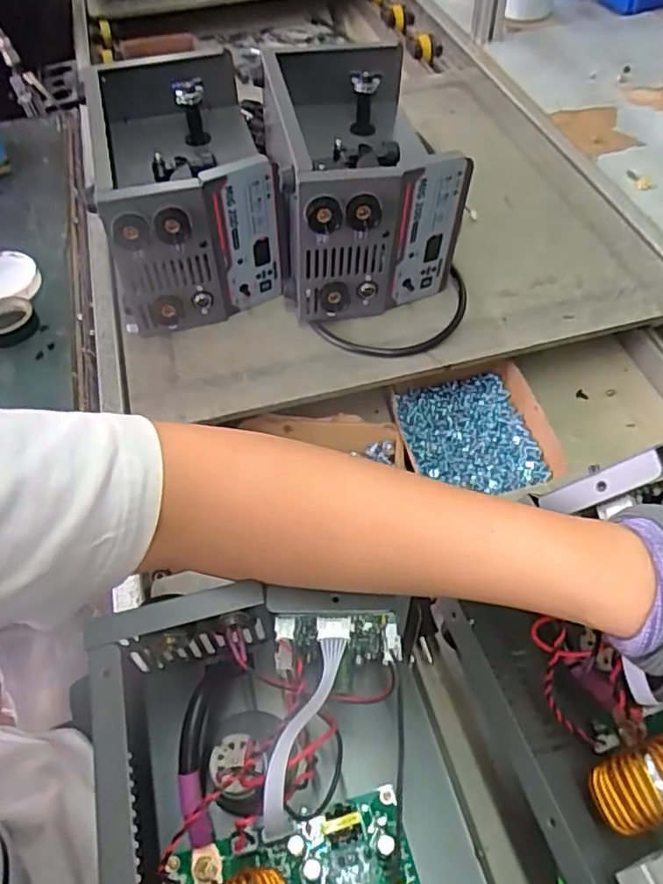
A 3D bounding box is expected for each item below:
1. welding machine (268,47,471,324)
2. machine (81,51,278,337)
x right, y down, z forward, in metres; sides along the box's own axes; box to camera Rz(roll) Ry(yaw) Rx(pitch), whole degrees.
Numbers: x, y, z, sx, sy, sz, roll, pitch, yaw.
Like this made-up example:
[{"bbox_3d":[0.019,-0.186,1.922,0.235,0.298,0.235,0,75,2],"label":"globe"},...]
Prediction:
[{"bbox_3d":[0.027,-0.297,0.701,0.180,0.167,0.320,-7,54,-2],"label":"welding machine"},{"bbox_3d":[-0.163,-0.281,0.693,0.168,0.154,0.294,-12,54,-6],"label":"machine"}]

